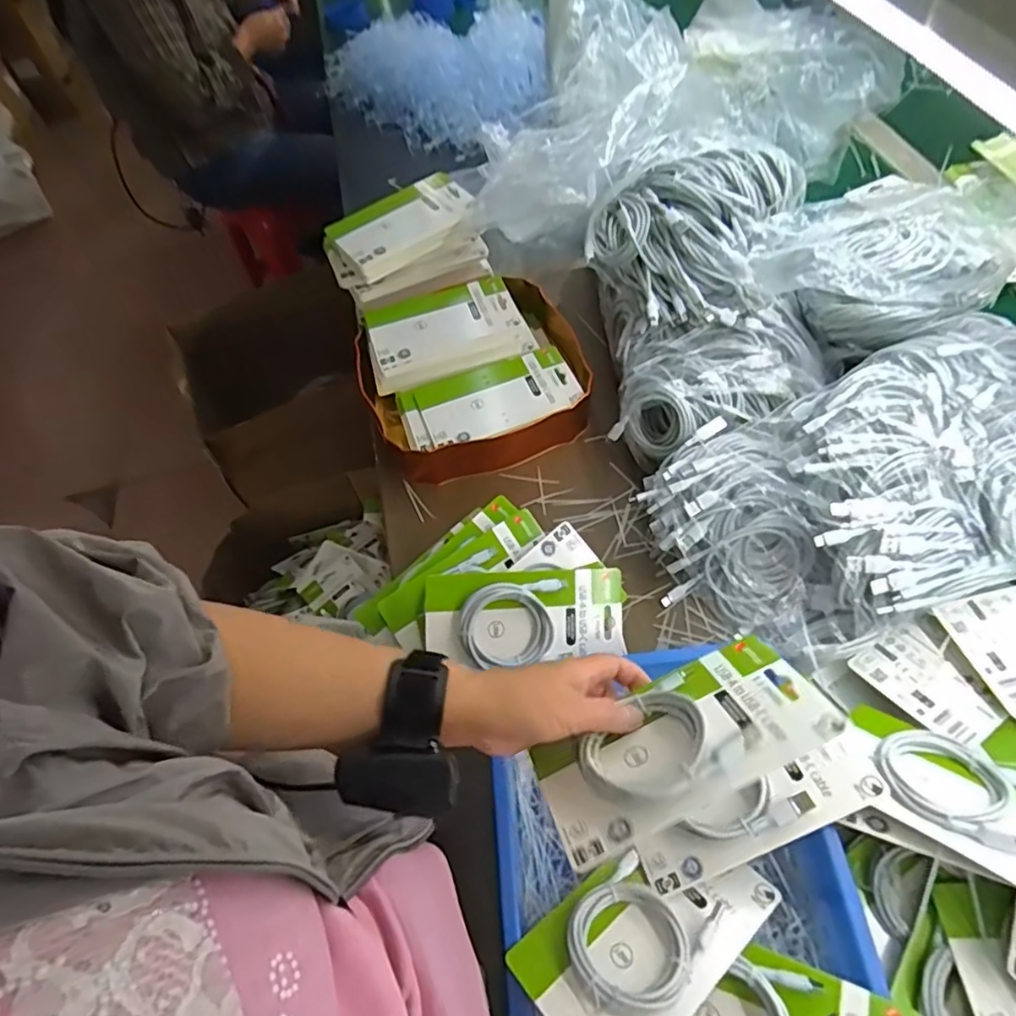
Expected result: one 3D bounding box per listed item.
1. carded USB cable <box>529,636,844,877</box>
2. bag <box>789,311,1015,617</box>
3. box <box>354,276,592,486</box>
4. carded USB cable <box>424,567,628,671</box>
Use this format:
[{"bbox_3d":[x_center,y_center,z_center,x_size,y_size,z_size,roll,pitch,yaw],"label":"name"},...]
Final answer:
[{"bbox_3d":[0.105,0.142,0.383,0.178,0.018,0.091,-26,26,-7],"label":"carded USB cable"},{"bbox_3d":[0.383,-0.054,0.522,0.277,0.073,0.224,-20,58,-6],"label":"bag"},{"bbox_3d":[-0.042,-0.171,0.764,0.269,0.077,0.269,-15,58,-3],"label":"box"},{"bbox_3d":[0.020,0.097,0.549,0.180,0.021,0.080,-2,91,-13],"label":"carded USB cable"}]

